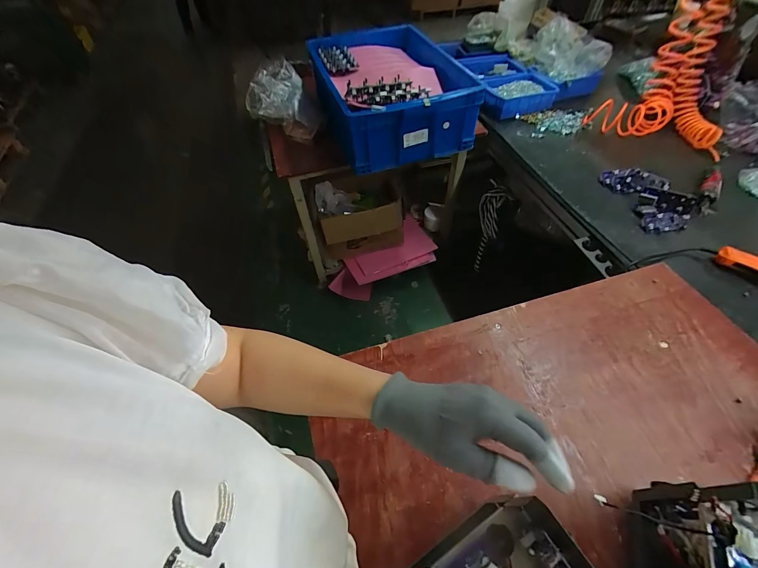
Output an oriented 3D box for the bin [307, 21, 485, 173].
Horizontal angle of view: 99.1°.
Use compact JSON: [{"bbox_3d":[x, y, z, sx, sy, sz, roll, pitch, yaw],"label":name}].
[{"bbox_3d":[0.036,-0.722,1.184,0.496,0.199,0.705,-14,54,-10],"label":"bin"}]

